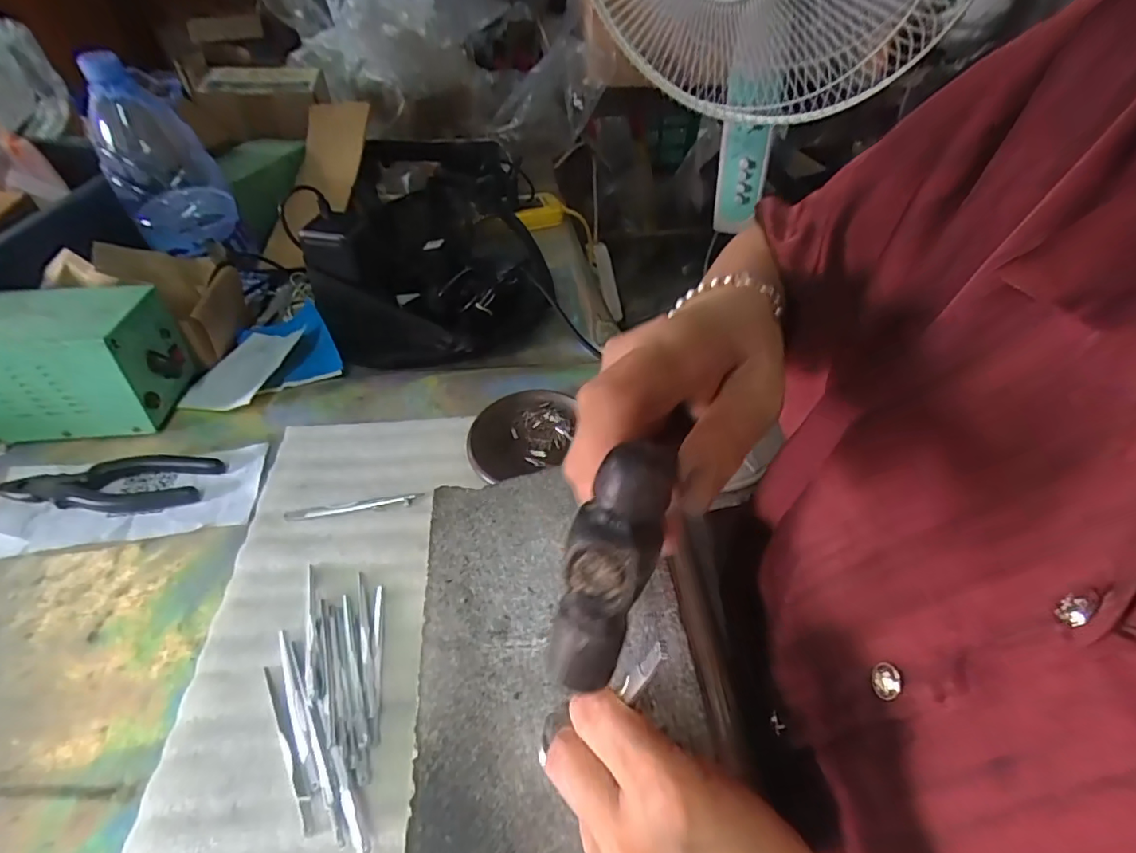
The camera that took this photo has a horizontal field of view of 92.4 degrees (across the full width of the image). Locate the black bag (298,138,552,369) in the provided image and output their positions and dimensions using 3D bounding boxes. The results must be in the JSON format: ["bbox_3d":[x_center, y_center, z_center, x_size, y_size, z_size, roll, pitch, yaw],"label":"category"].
[{"bbox_3d":[-0.168,-0.264,0.670,0.226,0.111,0.430,-9,46,-6],"label":"black bag"}]

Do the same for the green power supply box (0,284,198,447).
[{"bbox_3d":[-0.451,-0.055,0.488,0.167,0.109,0.092,-8,46,-5],"label":"green power supply box"}]

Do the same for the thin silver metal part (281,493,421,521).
[{"bbox_3d":[-0.172,0.064,0.438,0.106,0.004,0.011,-7,46,-5],"label":"thin silver metal part"}]

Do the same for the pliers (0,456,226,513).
[{"bbox_3d":[-0.382,0.048,0.454,0.166,0.012,0.052,-4,46,-2],"label":"pliers"}]

